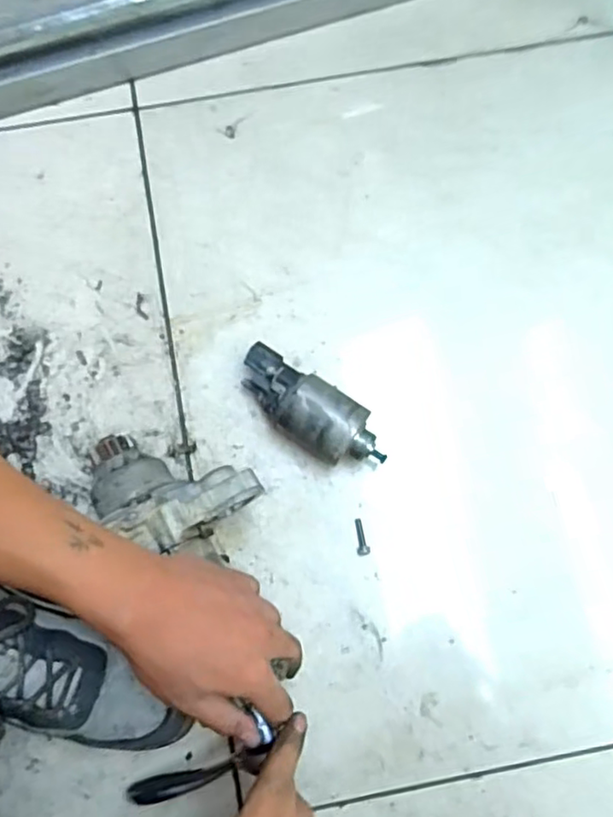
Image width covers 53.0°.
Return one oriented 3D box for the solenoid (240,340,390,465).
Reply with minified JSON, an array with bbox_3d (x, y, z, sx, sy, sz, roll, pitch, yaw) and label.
[{"bbox_3d":[0.001,0.003,0.489,0.129,0.054,0.051,34,80,7],"label":"solenoid"}]

